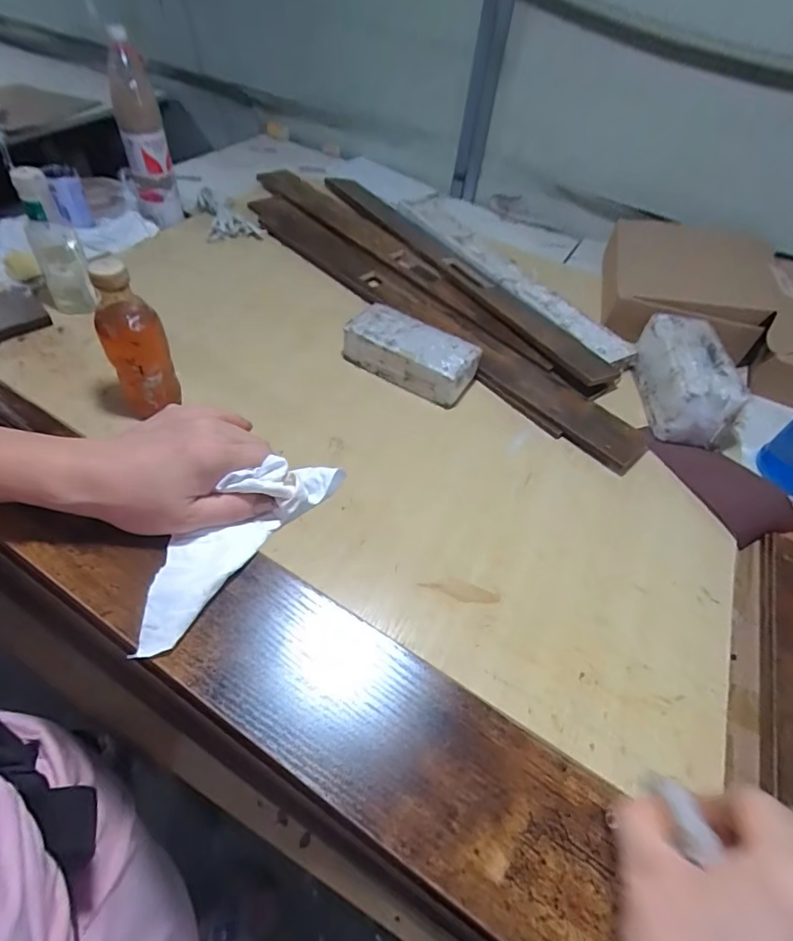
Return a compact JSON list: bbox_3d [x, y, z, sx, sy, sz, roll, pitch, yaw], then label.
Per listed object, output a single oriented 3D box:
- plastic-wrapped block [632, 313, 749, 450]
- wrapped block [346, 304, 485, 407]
[{"bbox_3d":[0.462,-0.153,0.782,0.100,0.094,0.211,9,50,-2],"label":"plastic-wrapped block"},{"bbox_3d":[0.022,-0.191,0.777,0.214,0.053,0.100,32,53,17],"label":"wrapped block"}]

